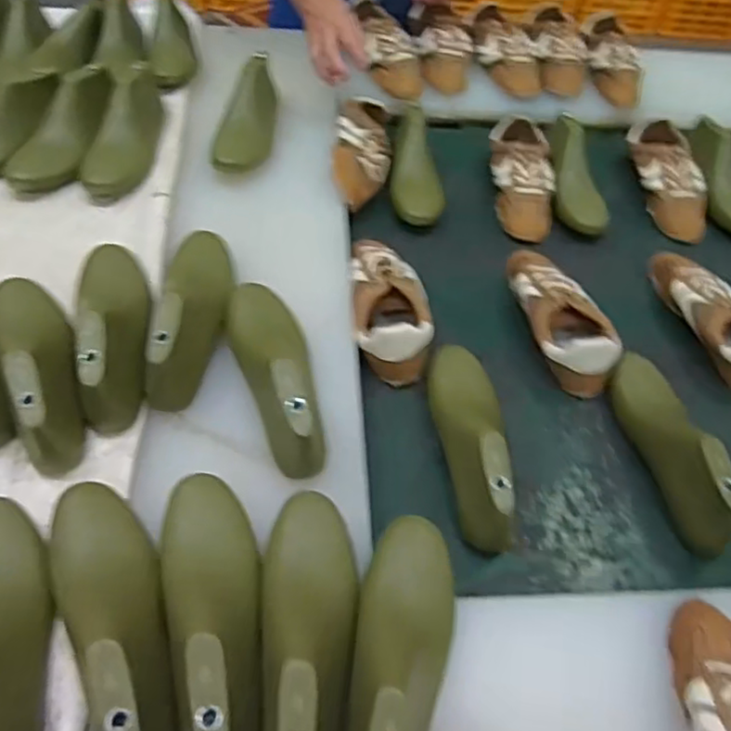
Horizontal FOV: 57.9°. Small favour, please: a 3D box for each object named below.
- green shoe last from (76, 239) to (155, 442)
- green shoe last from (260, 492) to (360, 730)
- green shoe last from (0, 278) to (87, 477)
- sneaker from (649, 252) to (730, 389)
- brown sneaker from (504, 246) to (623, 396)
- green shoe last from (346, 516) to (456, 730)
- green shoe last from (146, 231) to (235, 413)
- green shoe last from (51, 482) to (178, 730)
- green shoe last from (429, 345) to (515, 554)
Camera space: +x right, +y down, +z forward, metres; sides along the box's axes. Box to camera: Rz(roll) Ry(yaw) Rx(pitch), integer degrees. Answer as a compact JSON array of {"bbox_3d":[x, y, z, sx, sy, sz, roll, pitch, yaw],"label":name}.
[{"bbox_3d":[-0.277,-0.055,0.721,0.074,0.083,0.249,-7,53,-11],"label":"green shoe last"},{"bbox_3d":[-0.044,0.215,0.530,0.078,0.091,0.249,3,52,-4],"label":"green shoe last"},{"bbox_3d":[-0.338,-0.014,0.678,0.076,0.088,0.245,-22,57,-21],"label":"green shoe last"},{"bbox_3d":[0.460,-0.070,0.886,0.080,0.074,0.257,-10,54,-13],"label":"sneaker"},{"bbox_3d":[0.247,-0.073,0.866,0.096,0.081,0.246,-8,54,-12],"label":"brown sneaker"},{"bbox_3d":[0.030,0.232,0.519,0.078,0.078,0.236,12,47,3],"label":"green shoe last"},{"bbox_3d":[-0.197,-0.071,0.740,0.076,0.084,0.241,2,52,-5],"label":"green shoe last"},{"bbox_3d":[-0.199,0.193,0.528,0.076,0.099,0.237,-21,57,-21],"label":"green shoe last"},{"bbox_3d":[0.116,0.069,0.708,0.074,0.078,0.257,2,52,-5],"label":"green shoe last"}]

